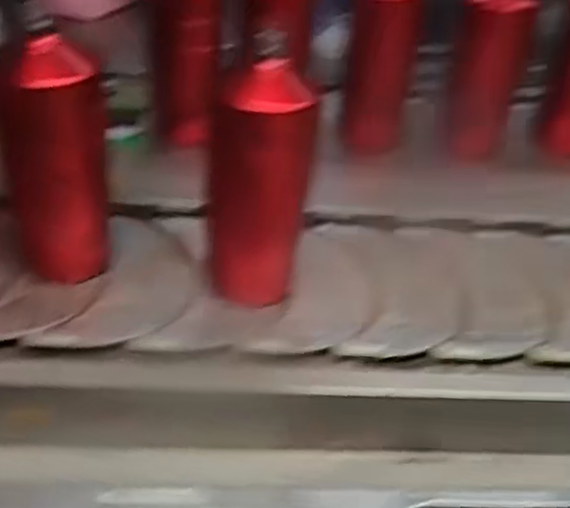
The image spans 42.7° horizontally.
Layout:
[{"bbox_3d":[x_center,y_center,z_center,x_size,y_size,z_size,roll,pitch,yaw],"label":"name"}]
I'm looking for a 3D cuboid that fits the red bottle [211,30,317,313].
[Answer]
[{"bbox_3d":[-0.015,-0.051,0.566,0.064,0.202,0.072,12,39,8],"label":"red bottle"}]

